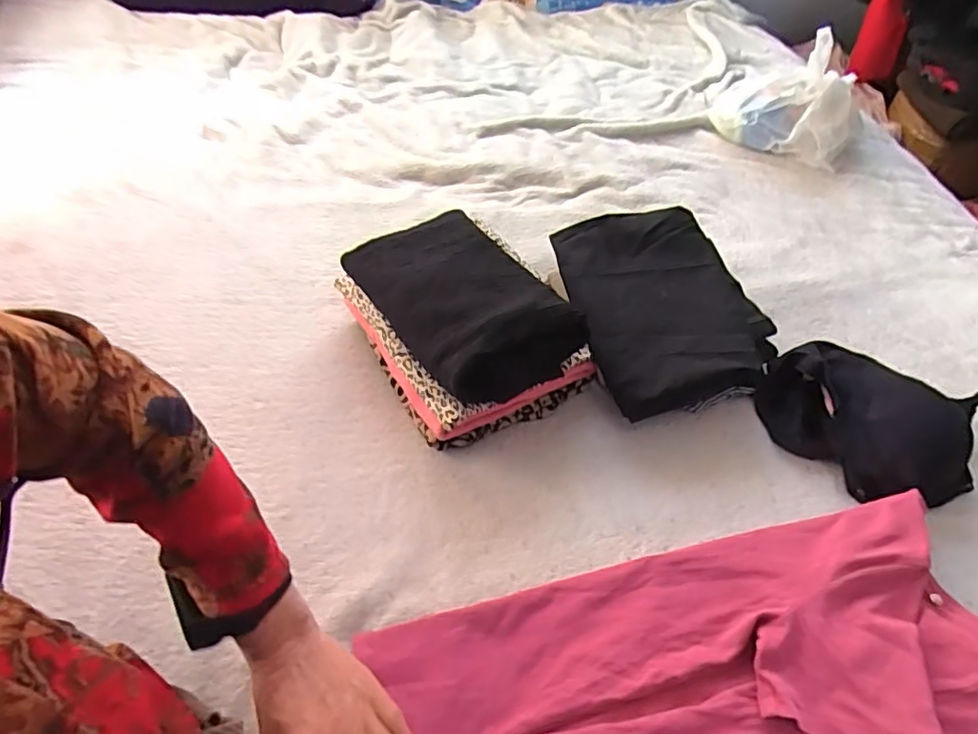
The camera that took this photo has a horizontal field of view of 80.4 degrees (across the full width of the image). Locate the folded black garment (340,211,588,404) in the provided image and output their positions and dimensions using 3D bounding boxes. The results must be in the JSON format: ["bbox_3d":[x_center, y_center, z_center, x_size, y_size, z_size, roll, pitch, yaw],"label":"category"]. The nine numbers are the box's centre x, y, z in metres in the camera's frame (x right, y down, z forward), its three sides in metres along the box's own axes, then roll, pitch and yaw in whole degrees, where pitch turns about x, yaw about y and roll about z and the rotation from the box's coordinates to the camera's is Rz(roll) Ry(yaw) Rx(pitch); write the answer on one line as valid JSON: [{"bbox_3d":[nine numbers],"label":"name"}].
[{"bbox_3d":[-0.028,-0.078,0.635,0.173,0.065,0.244,-29,59,-26],"label":"folded black garment"}]

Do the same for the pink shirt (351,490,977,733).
[{"bbox_3d":[0.175,0.262,0.476,0.509,0.022,0.210,-12,56,-6],"label":"pink shirt"}]

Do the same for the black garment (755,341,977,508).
[{"bbox_3d":[0.424,0.046,0.638,0.221,0.068,0.191,34,60,20],"label":"black garment"}]

